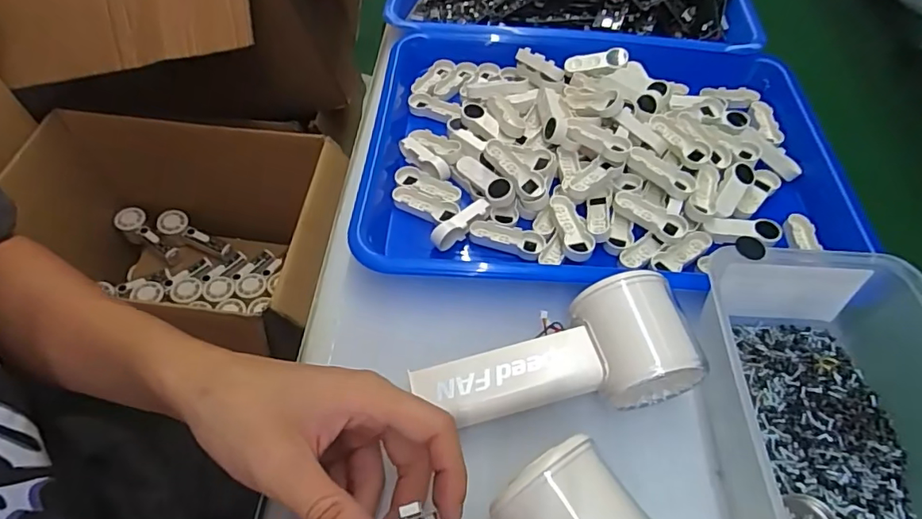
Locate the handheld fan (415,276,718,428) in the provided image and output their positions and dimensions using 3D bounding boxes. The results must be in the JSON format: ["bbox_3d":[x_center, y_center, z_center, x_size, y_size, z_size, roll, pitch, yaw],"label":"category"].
[{"bbox_3d":[0.047,0.053,0.272,0.137,0.053,0.053,-9,58,-9],"label":"handheld fan"}]

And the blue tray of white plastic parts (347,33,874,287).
[{"bbox_3d":[0.107,-0.082,0.381,0.352,0.037,0.249,3,57,0],"label":"blue tray of white plastic parts"}]

